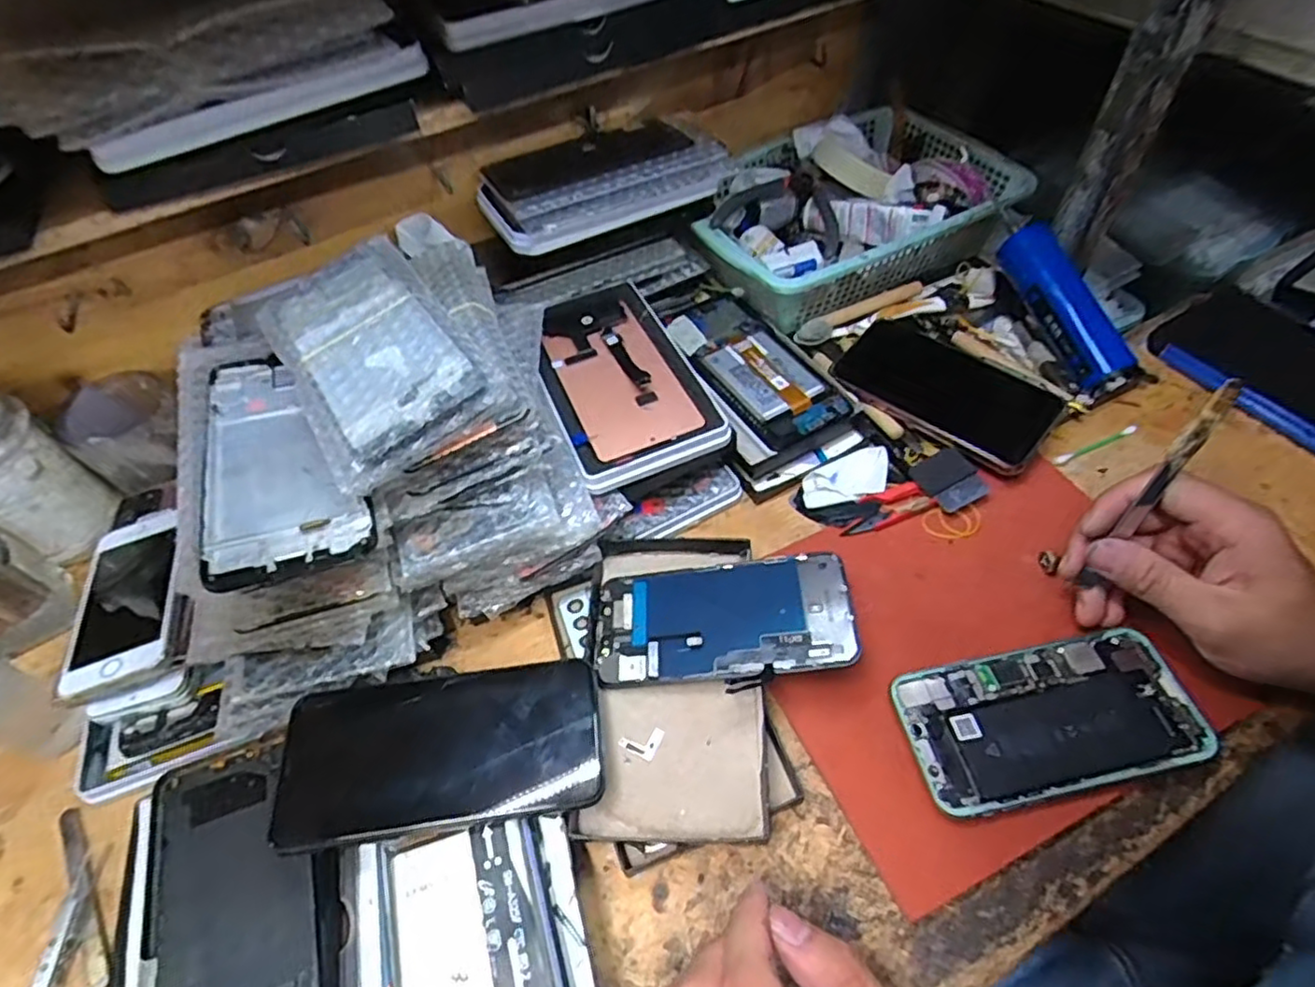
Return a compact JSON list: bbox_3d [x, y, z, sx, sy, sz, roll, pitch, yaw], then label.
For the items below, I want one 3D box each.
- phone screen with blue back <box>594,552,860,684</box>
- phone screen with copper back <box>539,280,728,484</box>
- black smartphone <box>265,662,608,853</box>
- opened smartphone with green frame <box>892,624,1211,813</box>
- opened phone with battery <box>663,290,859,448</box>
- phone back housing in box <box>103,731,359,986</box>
[{"bbox_3d":[0.036,0.070,0.375,0.144,0.008,0.071,-6,53,11],"label":"phone screen with blue back"},{"bbox_3d":[-0.025,-0.087,0.460,0.103,0.012,0.178,-21,54,-7],"label":"phone screen with copper back"},{"bbox_3d":[-0.106,0.126,0.327,0.151,0.009,0.074,-5,53,-9],"label":"black smartphone"},{"bbox_3d":[0.210,0.122,0.356,0.147,0.016,0.073,-11,53,-3],"label":"opened smartphone with green frame"},{"bbox_3d":[0.075,-0.102,0.510,0.075,0.007,0.160,-28,56,-15],"label":"opened phone with battery"},{"bbox_3d":[-0.197,0.216,0.304,0.117,0.032,0.192,-12,53,-3],"label":"phone back housing in box"}]

